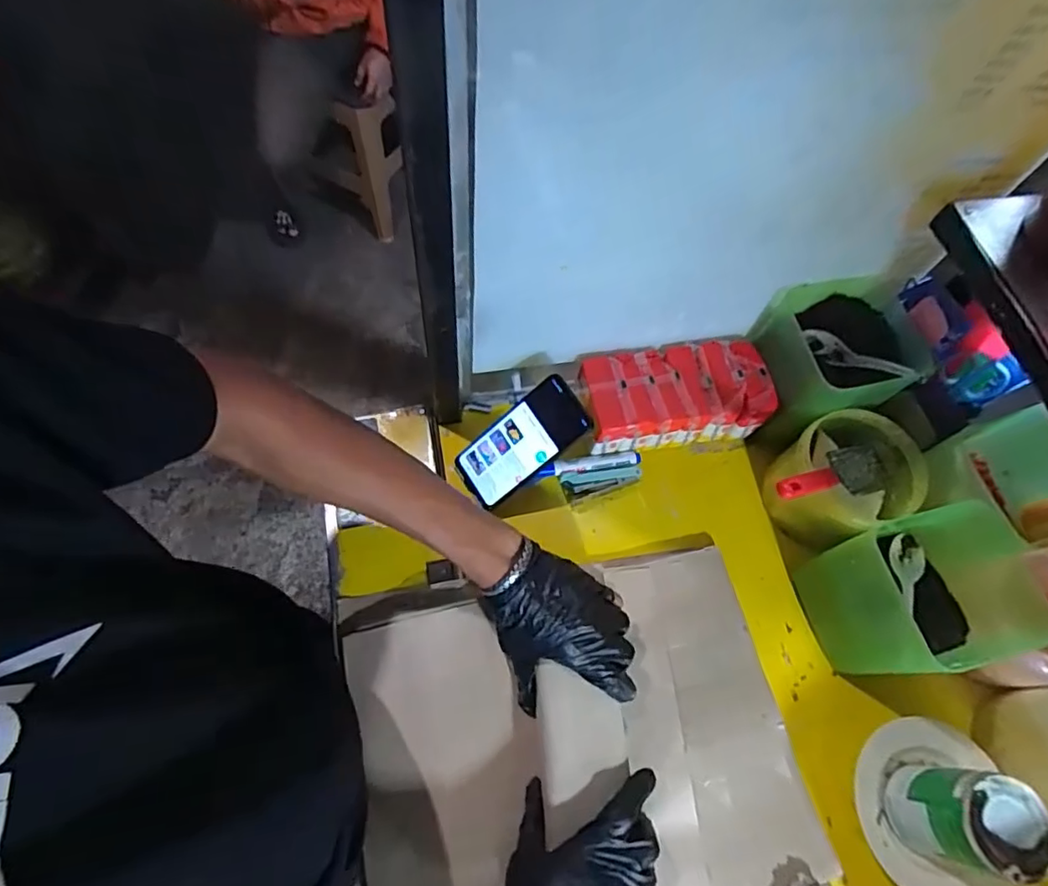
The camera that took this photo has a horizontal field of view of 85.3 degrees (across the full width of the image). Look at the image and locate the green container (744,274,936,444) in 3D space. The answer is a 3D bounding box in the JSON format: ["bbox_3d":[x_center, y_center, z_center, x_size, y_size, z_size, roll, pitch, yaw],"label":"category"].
[{"bbox_3d":[0.341,-0.085,0.629,0.151,0.140,0.128,-11,67,-6],"label":"green container"}]

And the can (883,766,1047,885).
[{"bbox_3d":[0.372,0.318,0.489,0.074,0.106,0.070,0,66,-1],"label":"can"}]

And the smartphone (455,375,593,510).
[{"bbox_3d":[-0.003,0.003,0.599,0.153,0.013,0.070,-38,77,18],"label":"smartphone"}]

